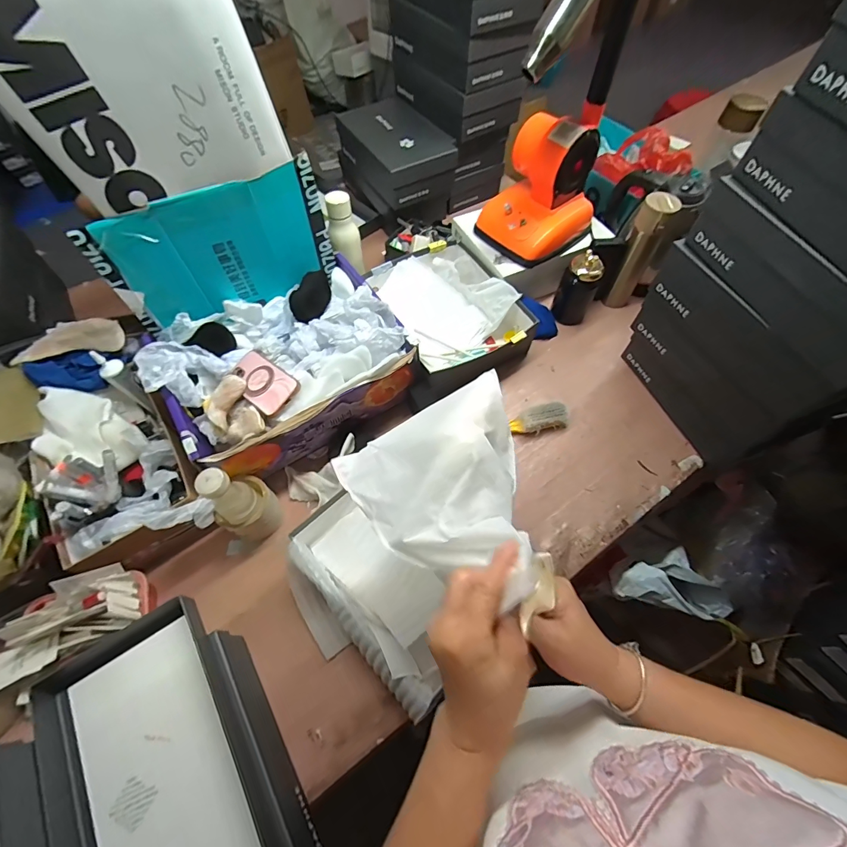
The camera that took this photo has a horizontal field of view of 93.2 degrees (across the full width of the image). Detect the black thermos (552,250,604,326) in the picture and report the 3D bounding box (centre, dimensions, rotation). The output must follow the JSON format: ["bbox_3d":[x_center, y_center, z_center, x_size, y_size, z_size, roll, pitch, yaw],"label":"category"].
[{"bbox_3d":[0.329,-0.285,0.856,0.066,0.152,0.058,-13,62,-7],"label":"black thermos"}]

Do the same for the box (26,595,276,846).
[{"bbox_3d":[-0.309,0.387,0.449,0.188,0.049,0.309,-30,65,-15],"label":"box"}]

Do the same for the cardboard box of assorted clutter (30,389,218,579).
[{"bbox_3d":[-0.493,0.075,0.660,0.213,0.112,0.337,-30,66,-15],"label":"cardboard box of assorted clutter"}]

